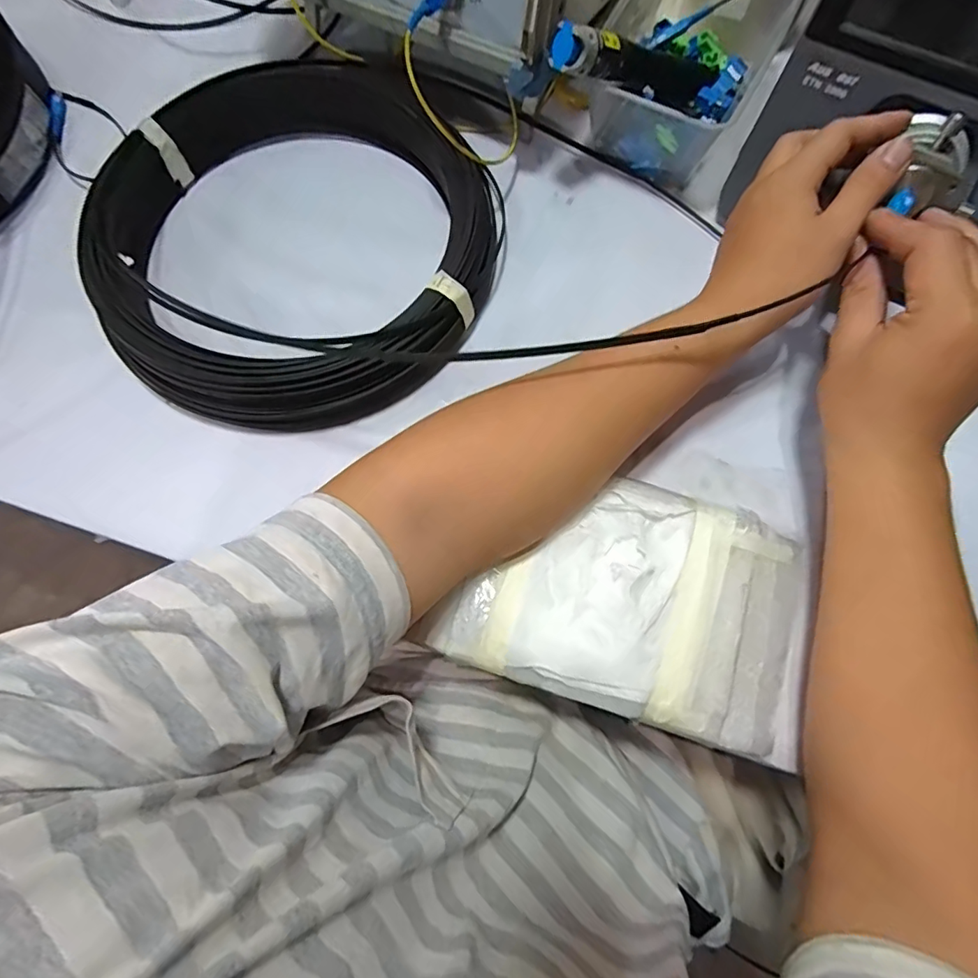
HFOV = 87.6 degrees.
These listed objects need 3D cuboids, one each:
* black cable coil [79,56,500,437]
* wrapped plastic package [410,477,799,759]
[{"bbox_3d":[-0.150,-0.191,0.391,0.287,0.050,0.293,0,74,1],"label":"black cable coil"},{"bbox_3d":[0.086,0.067,0.319,0.214,0.044,0.135,17,75,5],"label":"wrapped plastic package"}]

